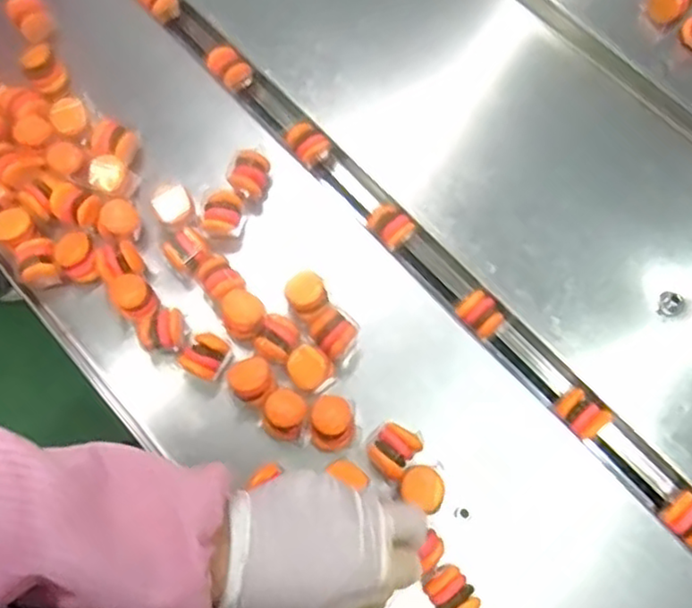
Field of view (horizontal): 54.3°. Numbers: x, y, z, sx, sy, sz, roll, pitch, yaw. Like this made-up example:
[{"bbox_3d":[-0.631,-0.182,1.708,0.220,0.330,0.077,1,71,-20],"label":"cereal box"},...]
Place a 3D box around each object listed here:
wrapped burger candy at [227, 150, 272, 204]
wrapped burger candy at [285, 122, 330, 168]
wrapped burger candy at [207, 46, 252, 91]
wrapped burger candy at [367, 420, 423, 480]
[{"bbox_3d":[-0.075,-0.099,0.527,0.024,0.033,0.032,12,71,3],"label":"wrapped burger candy"},{"bbox_3d":[-0.032,-0.133,0.565,0.028,0.033,0.026,-40,76,-13],"label":"wrapped burger candy"},{"bbox_3d":[-0.099,-0.202,0.574,0.027,0.020,0.028,-39,76,-13],"label":"wrapped burger candy"},{"bbox_3d":[0.033,0.101,0.466,0.029,0.024,0.032,38,75,12],"label":"wrapped burger candy"}]

